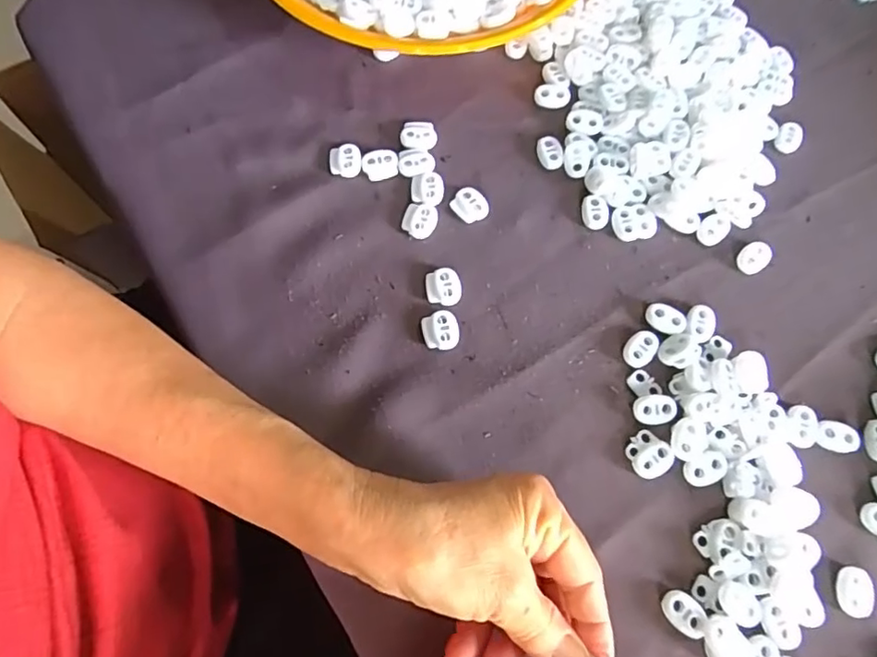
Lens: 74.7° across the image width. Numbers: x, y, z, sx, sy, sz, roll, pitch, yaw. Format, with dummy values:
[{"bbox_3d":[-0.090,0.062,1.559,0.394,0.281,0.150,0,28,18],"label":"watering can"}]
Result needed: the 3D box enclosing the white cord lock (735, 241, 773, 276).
[{"bbox_3d":[0.187,-0.042,0.340,0.021,0.007,0.016,-32,73,-14],"label":"white cord lock"}]

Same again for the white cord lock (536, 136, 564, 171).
[{"bbox_3d":[0.070,-0.110,0.359,0.015,0.007,0.020,-2,68,-3],"label":"white cord lock"}]

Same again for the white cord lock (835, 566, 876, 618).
[{"bbox_3d":[0.201,0.127,0.276,0.016,0.004,0.022,17,68,5],"label":"white cord lock"}]

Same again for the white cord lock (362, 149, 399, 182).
[{"bbox_3d":[-0.035,-0.100,0.350,0.021,0.005,0.018,-4,68,-4],"label":"white cord lock"}]

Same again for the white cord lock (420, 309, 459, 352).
[{"bbox_3d":[0.001,0.001,0.314,0.020,0.005,0.021,-6,69,-5],"label":"white cord lock"}]

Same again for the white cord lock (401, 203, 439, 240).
[{"bbox_3d":[-0.011,-0.064,0.338,0.020,0.005,0.020,15,68,4],"label":"white cord lock"}]

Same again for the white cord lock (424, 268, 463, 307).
[{"bbox_3d":[0.003,-0.023,0.323,0.020,0.006,0.021,-5,68,-4],"label":"white cord lock"}]

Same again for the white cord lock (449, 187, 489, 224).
[{"bbox_3d":[0.019,-0.074,0.343,0.019,0.007,0.021,-31,73,-14],"label":"white cord lock"}]

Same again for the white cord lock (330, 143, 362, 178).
[{"bbox_3d":[-0.056,-0.102,0.350,0.019,0.007,0.020,-3,68,-4],"label":"white cord lock"}]

